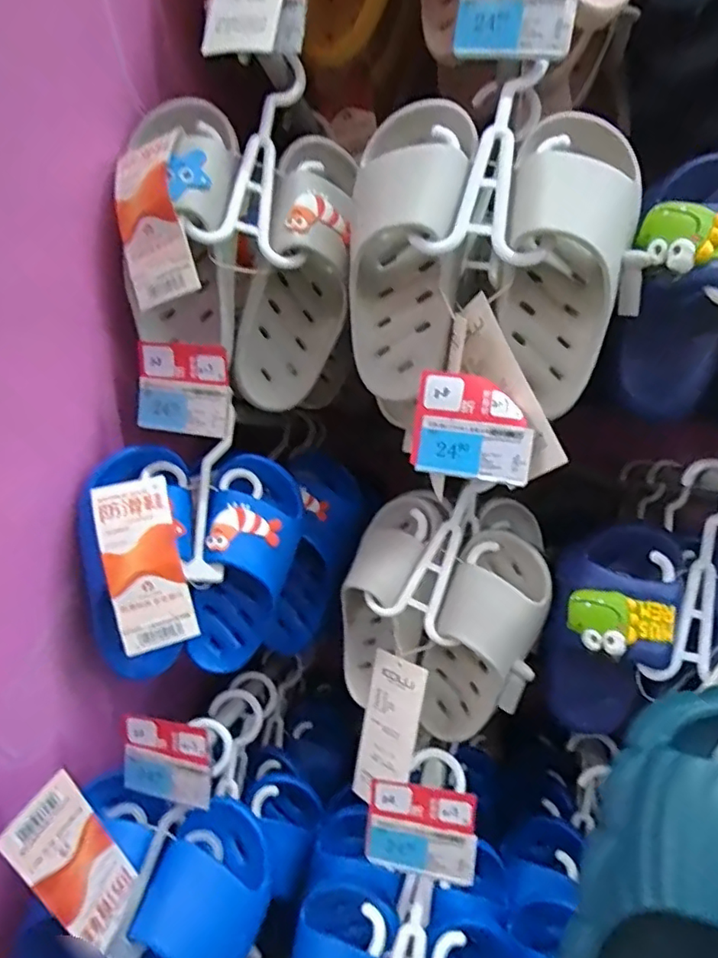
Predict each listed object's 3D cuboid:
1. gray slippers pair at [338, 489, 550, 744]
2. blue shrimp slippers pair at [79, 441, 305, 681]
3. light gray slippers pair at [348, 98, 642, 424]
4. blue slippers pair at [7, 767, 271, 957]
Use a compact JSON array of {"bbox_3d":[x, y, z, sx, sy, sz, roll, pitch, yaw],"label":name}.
[{"bbox_3d":[0.075,0.131,0.550,0.182,0.207,0.072,9,5,15],"label":"gray slippers pair"},{"bbox_3d":[-0.147,0.078,0.516,0.174,0.195,0.072,4,6,-36],"label":"blue shrimp slippers pair"},{"bbox_3d":[0.094,-0.166,0.442,0.195,0.202,0.080,9,5,12],"label":"light gray slippers pair"},{"bbox_3d":[-0.194,0.394,0.499,0.208,0.210,0.086,8,5,4],"label":"blue slippers pair"}]

